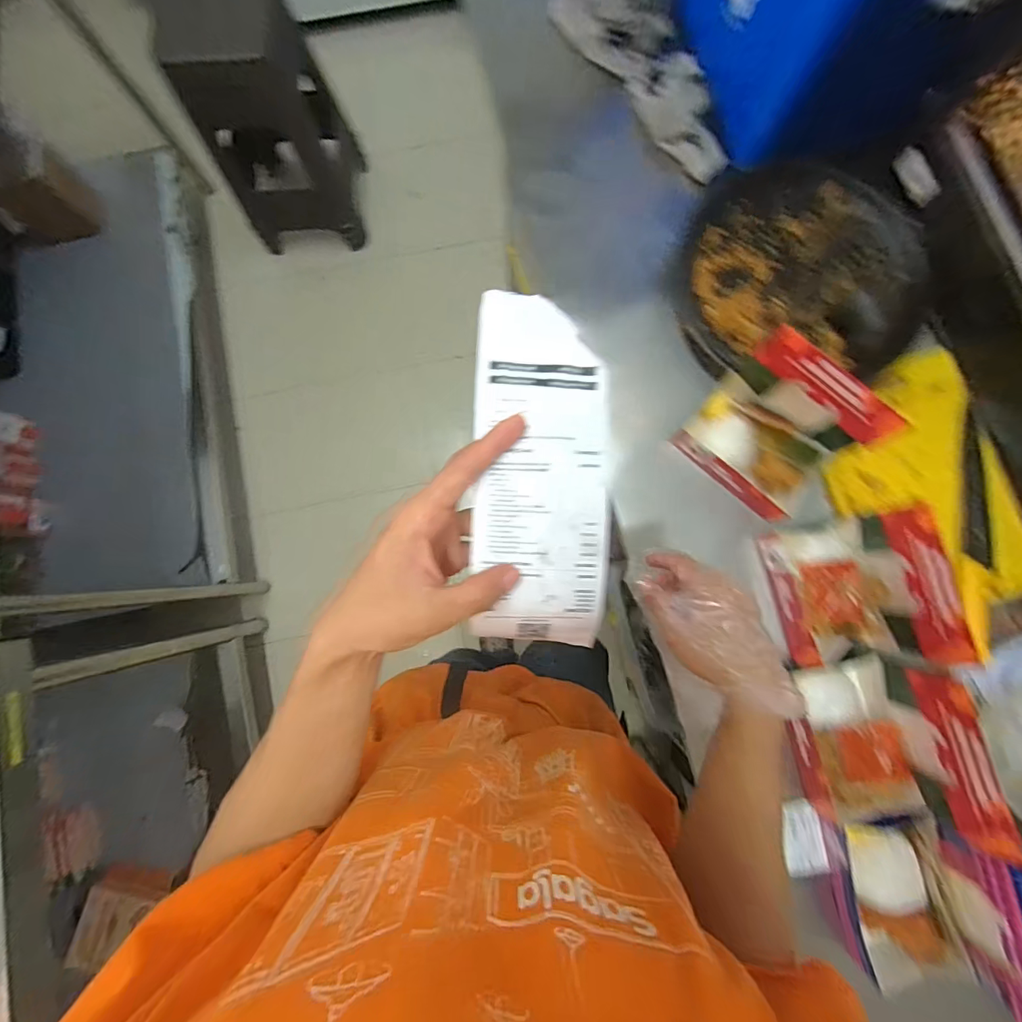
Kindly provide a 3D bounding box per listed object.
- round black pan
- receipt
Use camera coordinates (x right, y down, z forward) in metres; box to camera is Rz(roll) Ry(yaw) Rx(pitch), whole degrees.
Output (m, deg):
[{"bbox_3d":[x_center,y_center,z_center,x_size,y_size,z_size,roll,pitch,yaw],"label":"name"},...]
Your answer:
[{"bbox_3d":[0.411,-0.349,0.653,0.312,0.085,0.313,0,82,0],"label":"round black pan"},{"bbox_3d":[0.017,-0.023,0.271,0.080,0.022,0.207,-3,90,0],"label":"receipt"}]

